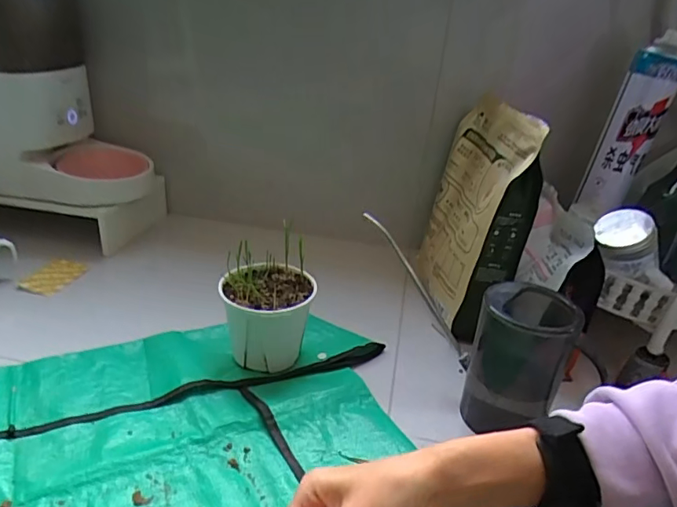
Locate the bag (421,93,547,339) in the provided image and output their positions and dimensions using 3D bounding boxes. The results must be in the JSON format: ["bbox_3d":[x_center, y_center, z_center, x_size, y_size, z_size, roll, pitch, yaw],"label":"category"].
[{"bbox_3d":[0.204,-0.053,0.778,0.106,0.313,0.245,8,26,3],"label":"bag"}]

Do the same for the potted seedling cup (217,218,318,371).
[{"bbox_3d":[-0.088,0.078,0.650,0.107,0.117,0.107,6,26,-2],"label":"potted seedling cup"}]

